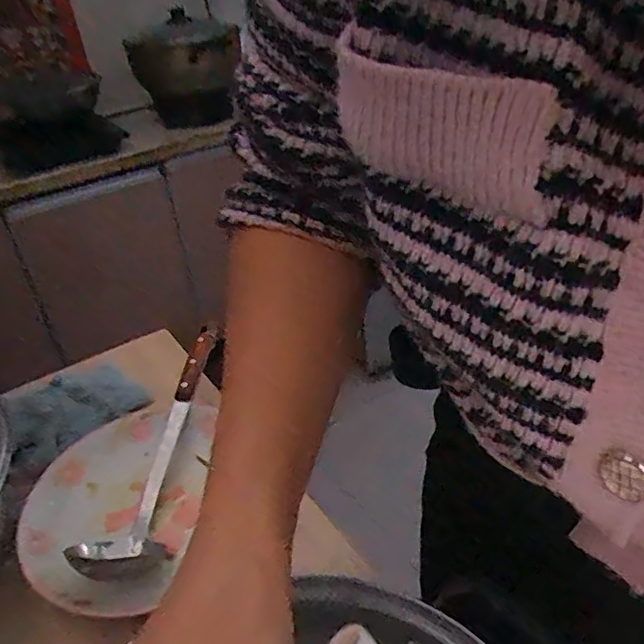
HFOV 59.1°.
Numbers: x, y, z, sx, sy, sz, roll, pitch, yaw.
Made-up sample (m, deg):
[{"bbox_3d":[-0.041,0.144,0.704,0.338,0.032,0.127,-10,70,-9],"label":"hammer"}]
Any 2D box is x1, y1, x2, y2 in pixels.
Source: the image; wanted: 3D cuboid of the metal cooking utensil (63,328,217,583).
[{"bbox_3d":[-0.135,0.104,0.507,0.060,0.046,0.280,2,34,11],"label":"metal cooking utensil"}]

